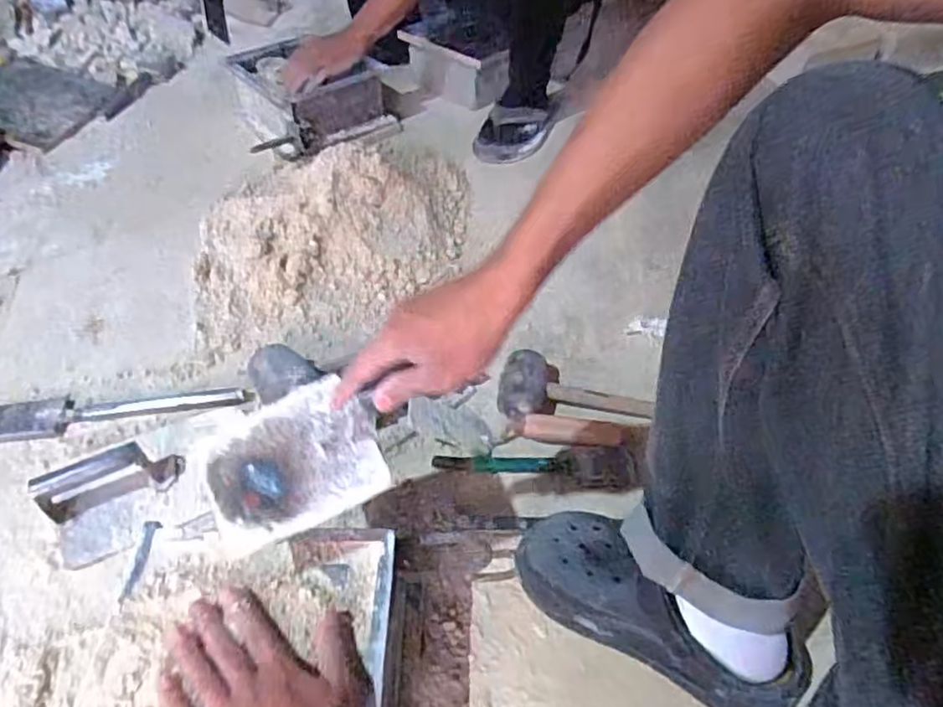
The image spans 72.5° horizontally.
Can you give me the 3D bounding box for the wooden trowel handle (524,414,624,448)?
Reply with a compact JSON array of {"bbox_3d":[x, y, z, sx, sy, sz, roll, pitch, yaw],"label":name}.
[{"bbox_3d":[0.127,0.096,0.802,0.122,0.023,0.031,2,50,1],"label":"wooden trowel handle"}]

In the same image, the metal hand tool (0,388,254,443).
[{"bbox_3d":[-0.439,0.069,0.805,0.315,0.014,0.061,-7,51,-6],"label":"metal hand tool"}]

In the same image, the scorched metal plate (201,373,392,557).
[{"bbox_3d":[-0.146,0.087,0.519,0.134,0.008,0.110,-27,66,-12],"label":"scorched metal plate"}]

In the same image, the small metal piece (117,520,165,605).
[{"bbox_3d":[-0.284,0.177,0.553,0.014,0.010,0.074,-1,50,-6],"label":"small metal piece"}]

